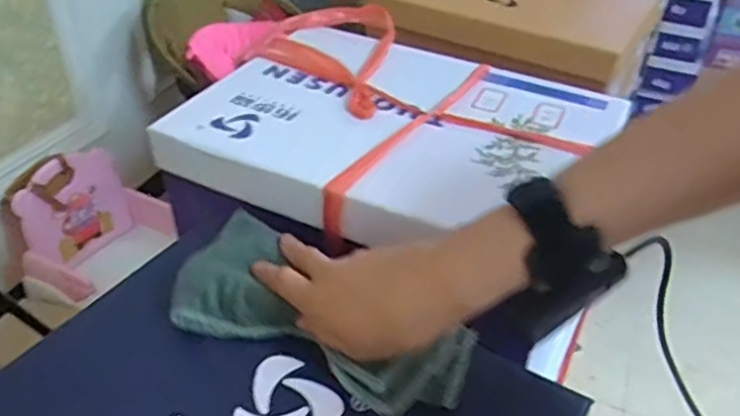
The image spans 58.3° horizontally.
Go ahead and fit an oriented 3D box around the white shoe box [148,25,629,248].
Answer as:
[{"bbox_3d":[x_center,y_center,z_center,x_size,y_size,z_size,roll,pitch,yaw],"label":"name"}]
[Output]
[{"bbox_3d":[0.023,-0.064,0.551,0.324,0.045,0.238,19,39,21],"label":"white shoe box"}]

